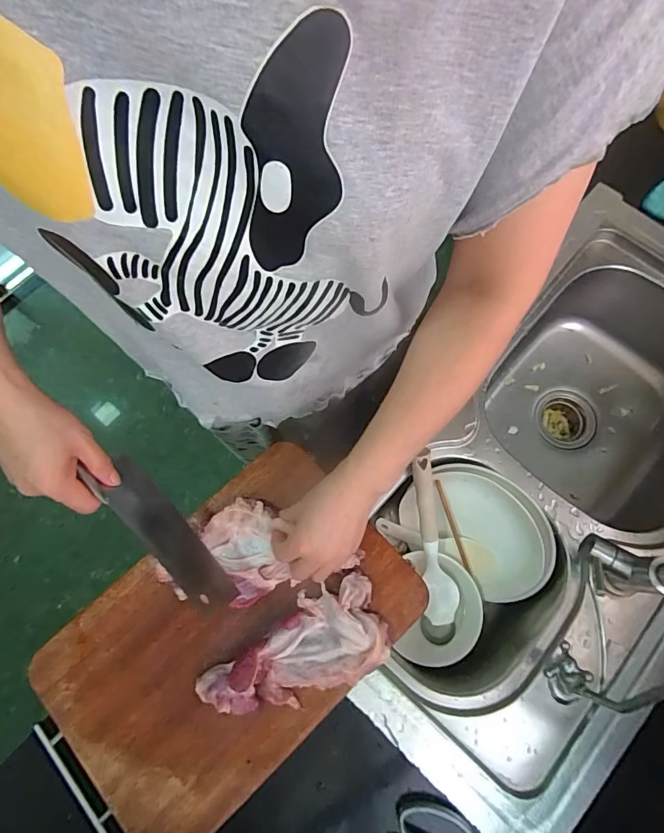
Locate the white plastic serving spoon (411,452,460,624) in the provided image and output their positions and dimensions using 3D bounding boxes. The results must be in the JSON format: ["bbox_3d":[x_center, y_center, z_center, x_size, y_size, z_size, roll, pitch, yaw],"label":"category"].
[{"bbox_3d":[0.143,0.174,0.617,0.044,0.024,0.267,-12,106,-2],"label":"white plastic serving spoon"}]

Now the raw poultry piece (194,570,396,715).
[{"bbox_3d":[-0.038,0.260,0.472,0.202,0.030,0.092,-28,75,-7],"label":"raw poultry piece"}]

